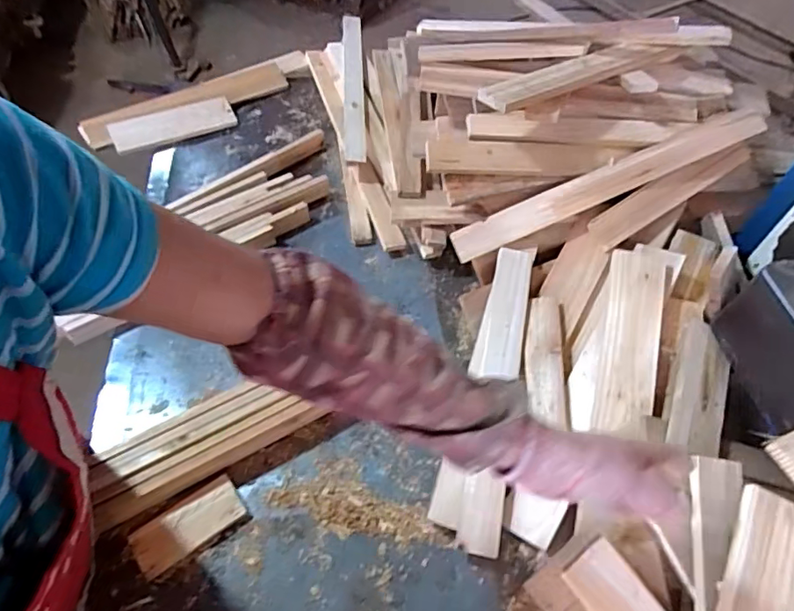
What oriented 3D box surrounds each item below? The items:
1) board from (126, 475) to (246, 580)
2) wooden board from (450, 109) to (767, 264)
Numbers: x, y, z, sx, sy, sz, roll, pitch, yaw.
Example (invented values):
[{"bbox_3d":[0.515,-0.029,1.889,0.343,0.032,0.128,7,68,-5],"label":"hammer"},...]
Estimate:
[{"bbox_3d":[-0.261,0.277,0.655,0.130,0.021,0.057,-31,61,-21],"label":"board"},{"bbox_3d":[0.322,-0.191,0.805,0.499,0.036,0.053,-23,57,2],"label":"wooden board"}]

